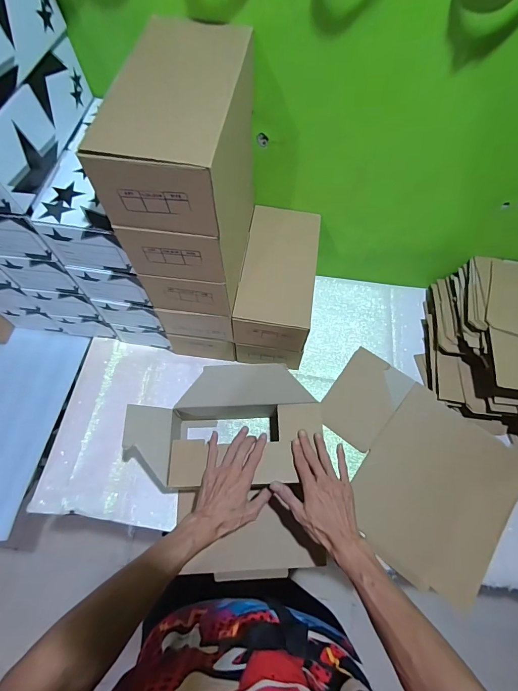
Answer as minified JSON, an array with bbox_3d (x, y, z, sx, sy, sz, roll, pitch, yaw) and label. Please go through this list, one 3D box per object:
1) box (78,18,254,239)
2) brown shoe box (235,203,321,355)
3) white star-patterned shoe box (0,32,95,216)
[{"bbox_3d":[-0.096,-0.278,0.440,0.135,0.109,0.264,9,64,2],"label":"box"},{"bbox_3d":[0.040,-0.140,0.682,0.138,0.096,0.271,8,64,2],"label":"brown shoe box"},{"bbox_3d":[-0.337,-0.307,0.469,0.115,0.092,0.267,11,65,3],"label":"white star-patterned shoe box"}]

